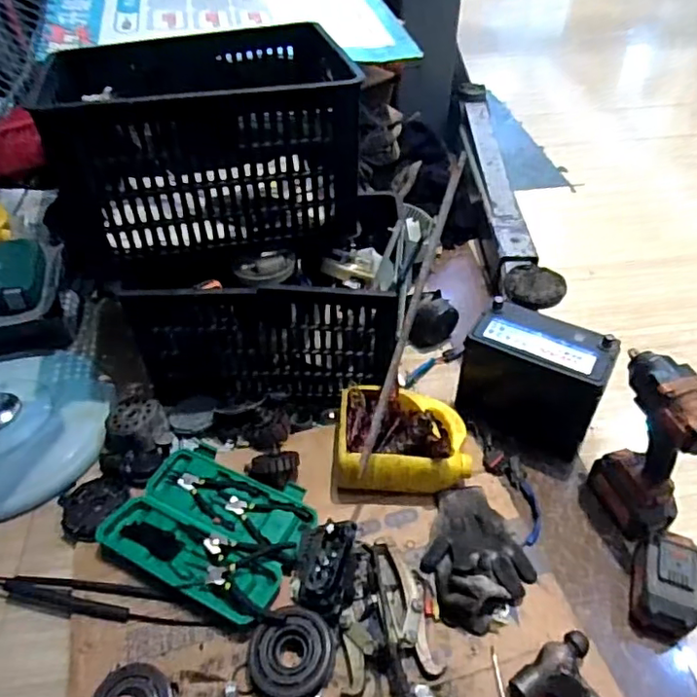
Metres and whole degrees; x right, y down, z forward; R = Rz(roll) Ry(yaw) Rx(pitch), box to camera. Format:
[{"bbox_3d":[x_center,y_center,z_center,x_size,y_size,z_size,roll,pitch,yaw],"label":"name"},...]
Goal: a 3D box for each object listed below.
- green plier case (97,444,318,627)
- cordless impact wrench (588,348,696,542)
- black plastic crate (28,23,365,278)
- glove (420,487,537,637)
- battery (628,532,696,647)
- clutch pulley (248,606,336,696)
[{"bbox_3d":[-0.215,0.271,0.900,0.298,0.042,0.223,21,49,19],"label":"green plier case"},{"bbox_3d":[0.450,0.162,0.863,0.075,0.294,0.158,-18,48,-16],"label":"cordless impact wrench"},{"bbox_3d":[-0.253,-0.389,1.050,0.487,0.272,0.370,-11,45,-10],"label":"black plastic crate"},{"bbox_3d":[0.184,0.300,0.863,0.156,0.070,0.209,-16,48,-15],"label":"glove"},{"bbox_3d":[0.452,0.337,0.816,0.074,0.079,0.134,14,47,13],"label":"battery"},{"bbox_3d":[-0.075,0.409,0.761,0.108,0.050,0.109,0,46,0],"label":"clutch pulley"}]

